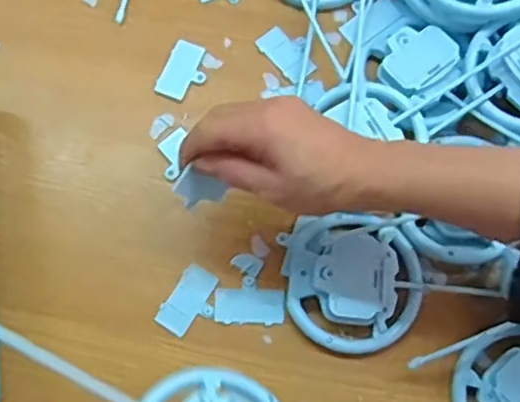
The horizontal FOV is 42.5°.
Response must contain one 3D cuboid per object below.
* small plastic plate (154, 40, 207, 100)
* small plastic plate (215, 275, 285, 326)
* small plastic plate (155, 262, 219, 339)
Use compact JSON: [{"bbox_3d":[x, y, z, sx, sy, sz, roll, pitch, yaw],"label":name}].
[{"bbox_3d":[-0.064,-0.110,0.562,0.036,0.004,0.052,20,75,5],"label":"small plastic plate"},{"bbox_3d":[-0.007,0.075,0.501,0.051,0.004,0.035,4,74,1],"label":"small plastic plate"},{"bbox_3d":[-0.052,0.076,0.501,0.033,0.004,0.052,33,76,8],"label":"small plastic plate"}]

